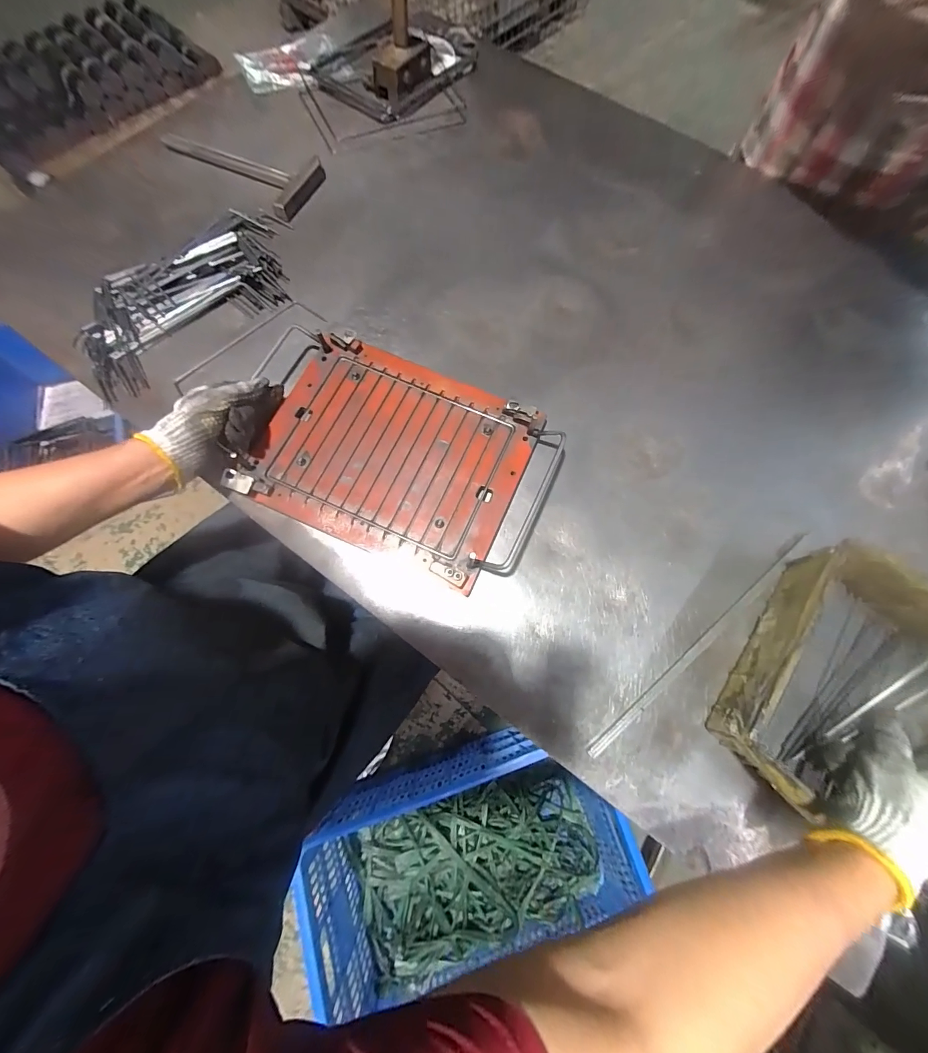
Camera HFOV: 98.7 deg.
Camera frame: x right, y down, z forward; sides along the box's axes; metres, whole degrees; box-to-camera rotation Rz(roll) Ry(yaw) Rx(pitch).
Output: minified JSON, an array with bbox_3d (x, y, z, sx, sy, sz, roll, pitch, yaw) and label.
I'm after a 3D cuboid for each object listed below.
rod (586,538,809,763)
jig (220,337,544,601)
[{"bbox_3d":[0.262,0.117,0.429,0.356,0.011,0.011,-39,78,-10],"label":"rod"},{"bbox_3d":[-0.085,-0.090,0.473,0.299,0.020,0.236,23,75,6],"label":"jig"}]

